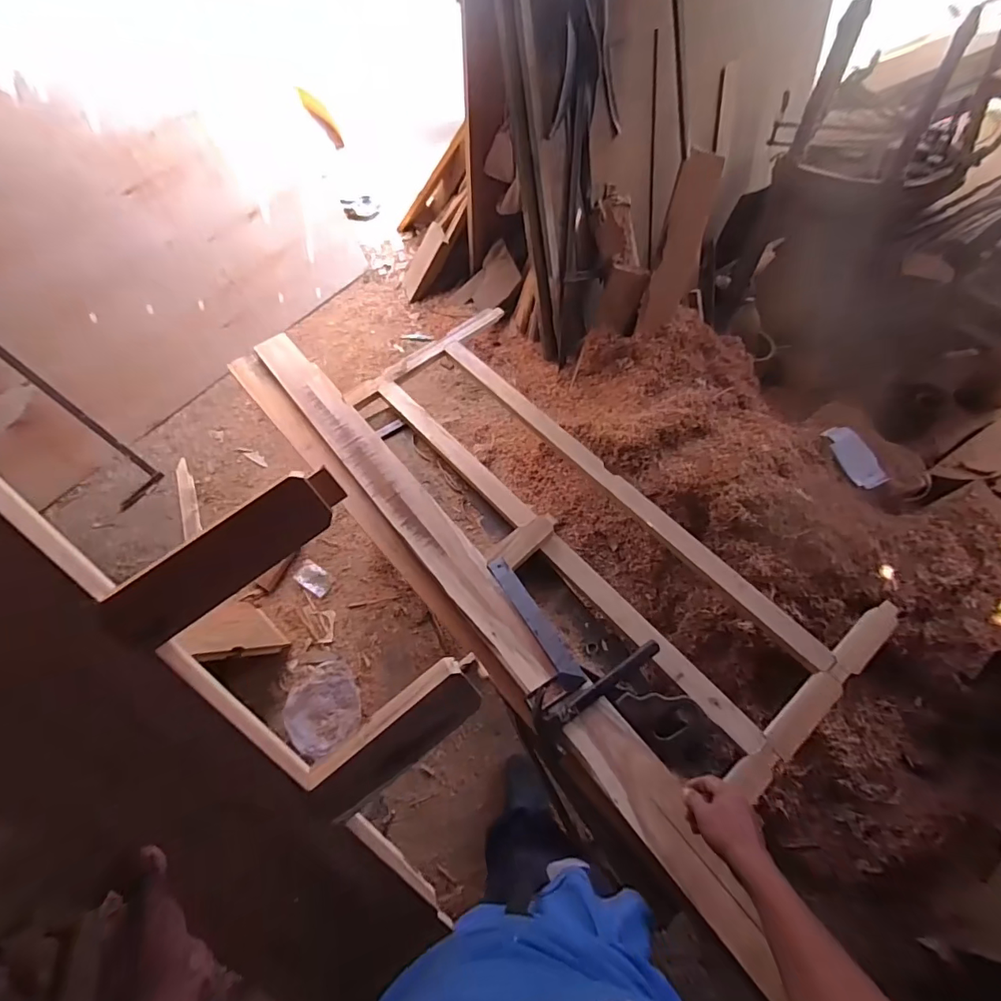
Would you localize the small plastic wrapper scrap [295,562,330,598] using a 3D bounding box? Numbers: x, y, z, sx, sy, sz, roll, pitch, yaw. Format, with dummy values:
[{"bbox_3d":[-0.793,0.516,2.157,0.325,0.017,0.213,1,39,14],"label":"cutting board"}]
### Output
[{"bbox_3d":[-0.616,0.260,1.621,0.121,0.017,0.080,30,64,19],"label":"small plastic wrapper scrap"}]

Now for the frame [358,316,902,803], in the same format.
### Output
[{"bbox_3d":[0.189,-0.031,1.193,0.517,0.071,1.331,-37,64,-19],"label":"frame"}]

